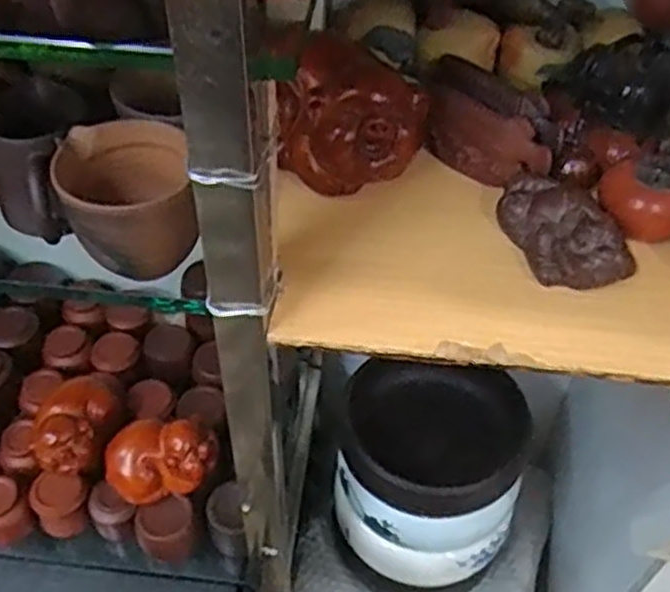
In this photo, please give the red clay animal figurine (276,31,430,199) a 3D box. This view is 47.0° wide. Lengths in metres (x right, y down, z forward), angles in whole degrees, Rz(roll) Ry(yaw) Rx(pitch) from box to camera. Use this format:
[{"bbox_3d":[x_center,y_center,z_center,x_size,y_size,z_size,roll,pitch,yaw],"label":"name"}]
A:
[{"bbox_3d":[0.007,-0.117,0.513,0.076,0.069,0.100,-34,58,-28],"label":"red clay animal figurine"}]

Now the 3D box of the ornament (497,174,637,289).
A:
[{"bbox_3d":[0.141,-0.043,0.481,0.053,0.032,0.093,-15,51,-15],"label":"ornament"}]

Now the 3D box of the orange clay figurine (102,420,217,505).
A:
[{"bbox_3d":[-0.164,0.156,0.733,0.104,0.060,0.061,-6,49,-7],"label":"orange clay figurine"}]

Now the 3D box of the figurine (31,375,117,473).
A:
[{"bbox_3d":[-0.257,0.130,0.754,0.067,0.062,0.090,15,50,11],"label":"figurine"}]

